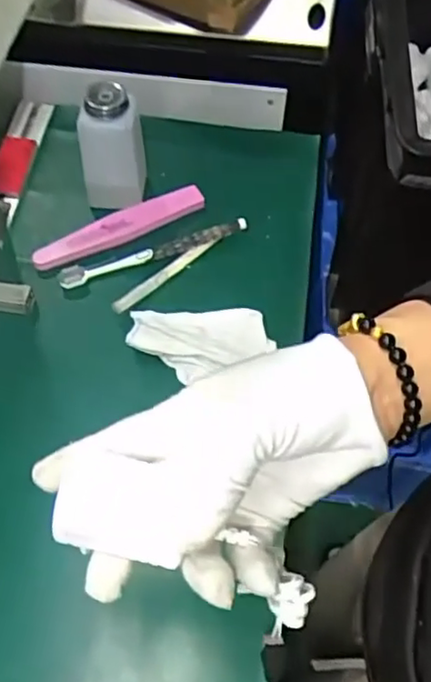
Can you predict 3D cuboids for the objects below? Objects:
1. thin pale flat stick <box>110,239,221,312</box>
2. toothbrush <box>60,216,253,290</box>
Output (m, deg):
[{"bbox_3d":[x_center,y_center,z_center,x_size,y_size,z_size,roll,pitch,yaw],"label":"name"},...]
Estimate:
[{"bbox_3d":[-0.047,-0.063,0.606,0.119,0.009,0.012,-38,68,-20],"label":"thin pale flat stick"},{"bbox_3d":[-0.057,-0.085,0.610,0.183,0.008,0.018,-17,62,-10],"label":"toothbrush"}]

